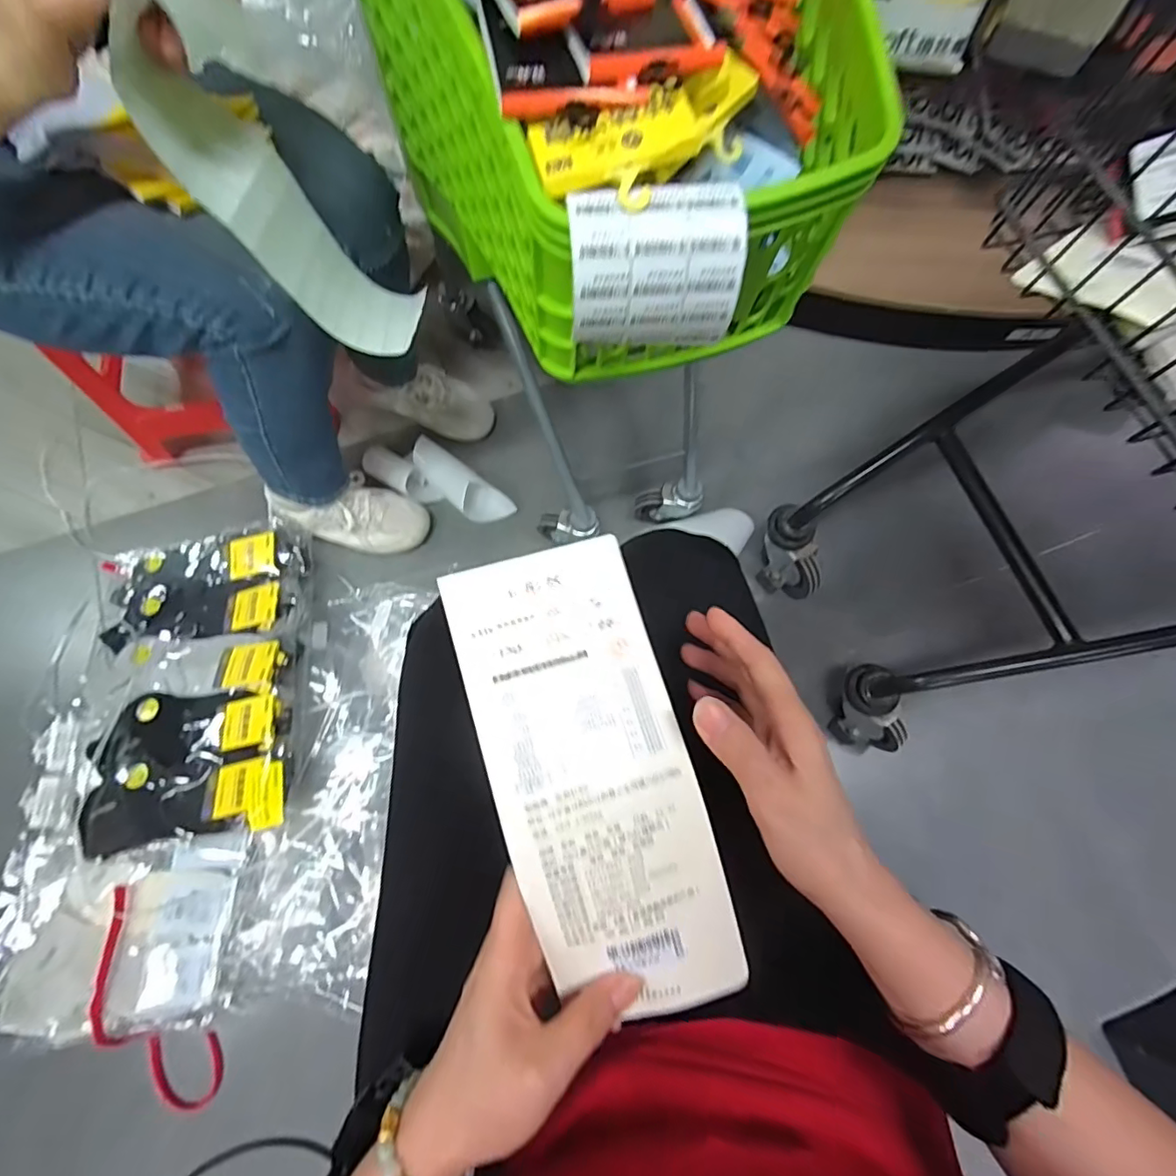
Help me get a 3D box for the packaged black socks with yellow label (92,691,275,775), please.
[{"bbox_3d":[-0.495,0.177,0.690,0.217,0.045,0.088,-2,73,-1],"label":"packaged black socks with yellow label"}]

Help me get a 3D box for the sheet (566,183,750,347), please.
[{"bbox_3d":[0.041,-0.194,0.342,0.100,0.072,0.046,-7,73,-3],"label":"sheet"}]

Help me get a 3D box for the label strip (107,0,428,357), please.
[{"bbox_3d":[-0.249,-0.315,0.458,0.105,0.261,0.115,22,72,32],"label":"label strip"}]

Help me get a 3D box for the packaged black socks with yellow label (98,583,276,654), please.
[{"bbox_3d":[-0.545,0.030,0.782,0.229,0.057,0.093,-3,73,-2],"label":"packaged black socks with yellow label"}]

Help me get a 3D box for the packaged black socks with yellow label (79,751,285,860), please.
[{"bbox_3d":[-0.469,0.244,0.655,0.226,0.056,0.106,-5,73,-2],"label":"packaged black socks with yellow label"}]

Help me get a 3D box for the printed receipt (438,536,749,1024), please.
[{"bbox_3d":[0.004,0.088,0.259,0.090,0.022,0.217,-19,83,-6],"label":"printed receipt"}]

